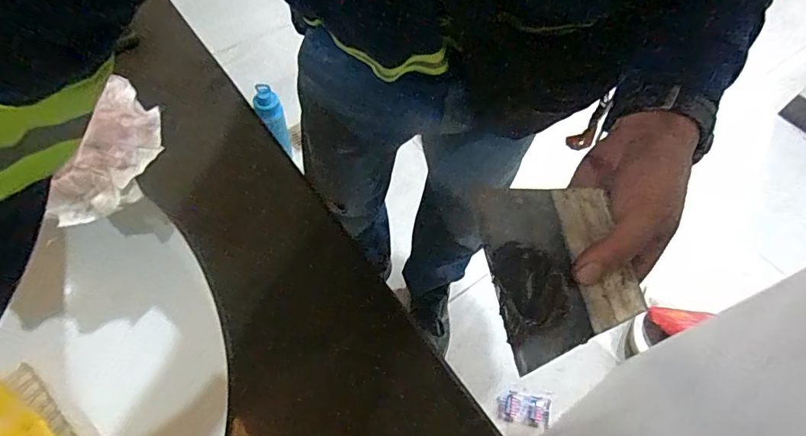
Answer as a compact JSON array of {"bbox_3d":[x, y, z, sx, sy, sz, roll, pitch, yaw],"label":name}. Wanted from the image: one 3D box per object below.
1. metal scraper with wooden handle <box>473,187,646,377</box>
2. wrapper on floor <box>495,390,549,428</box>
[{"bbox_3d":[0.094,0.026,0.289,0.095,0.009,0.105,-13,77,-19],"label":"metal scraper with wooden handle"},{"bbox_3d":[0.296,0.474,1.154,0.123,0.005,0.070,10,61,13],"label":"wrapper on floor"}]

